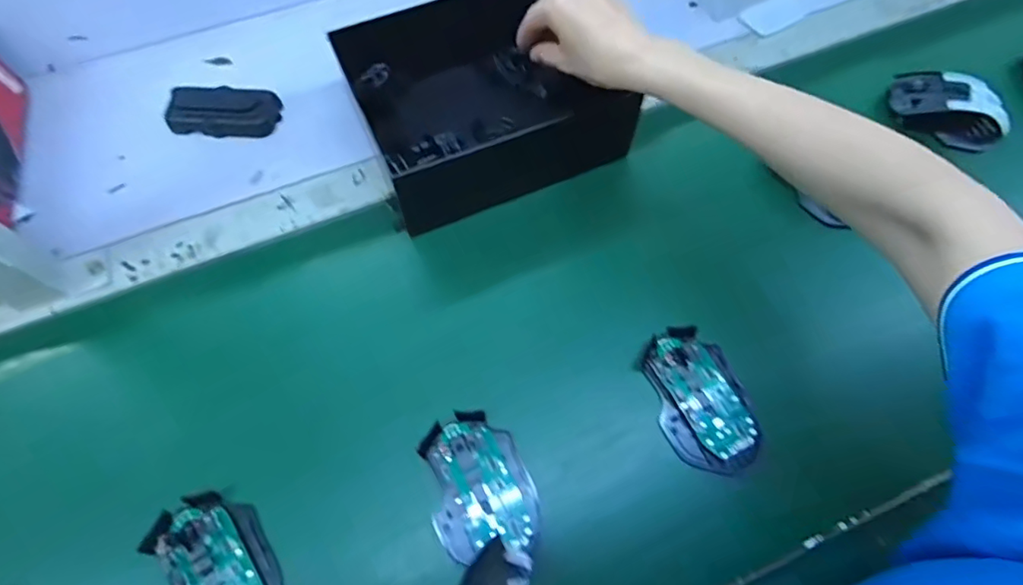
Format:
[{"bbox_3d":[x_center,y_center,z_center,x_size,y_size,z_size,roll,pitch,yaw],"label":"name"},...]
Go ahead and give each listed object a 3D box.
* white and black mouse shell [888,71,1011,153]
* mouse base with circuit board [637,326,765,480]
[{"bbox_3d":[0.422,-0.177,0.513,0.106,0.039,0.049,24,70,8],"label":"white and black mouse shell"},{"bbox_3d":[0.149,0.083,0.422,0.073,0.013,0.113,-22,71,-9],"label":"mouse base with circuit board"}]

